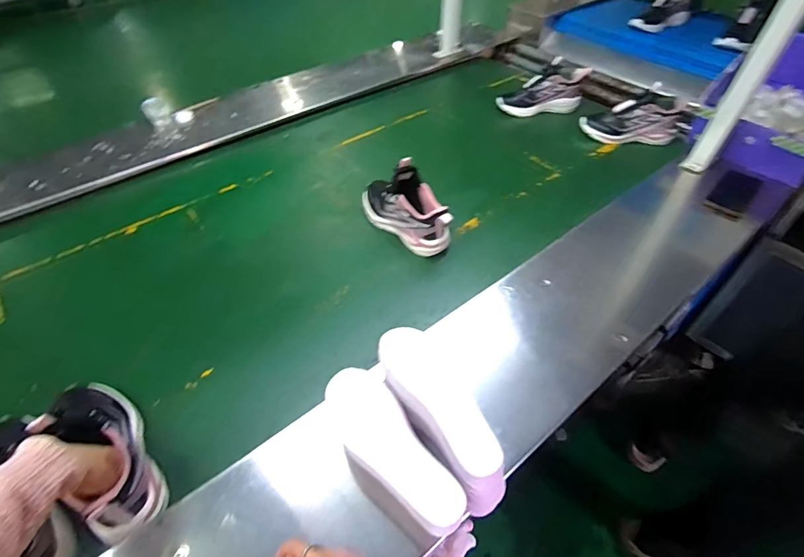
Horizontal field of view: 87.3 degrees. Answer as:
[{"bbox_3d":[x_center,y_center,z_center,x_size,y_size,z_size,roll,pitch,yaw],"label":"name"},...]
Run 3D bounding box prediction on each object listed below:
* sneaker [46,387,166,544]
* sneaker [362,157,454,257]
[{"bbox_3d":[-0.374,0.215,0.541,0.069,0.094,0.211,-28,49,-21],"label":"sneaker"},{"bbox_3d":[0.006,-0.155,0.854,0.080,0.157,0.233,-32,56,-23],"label":"sneaker"}]

